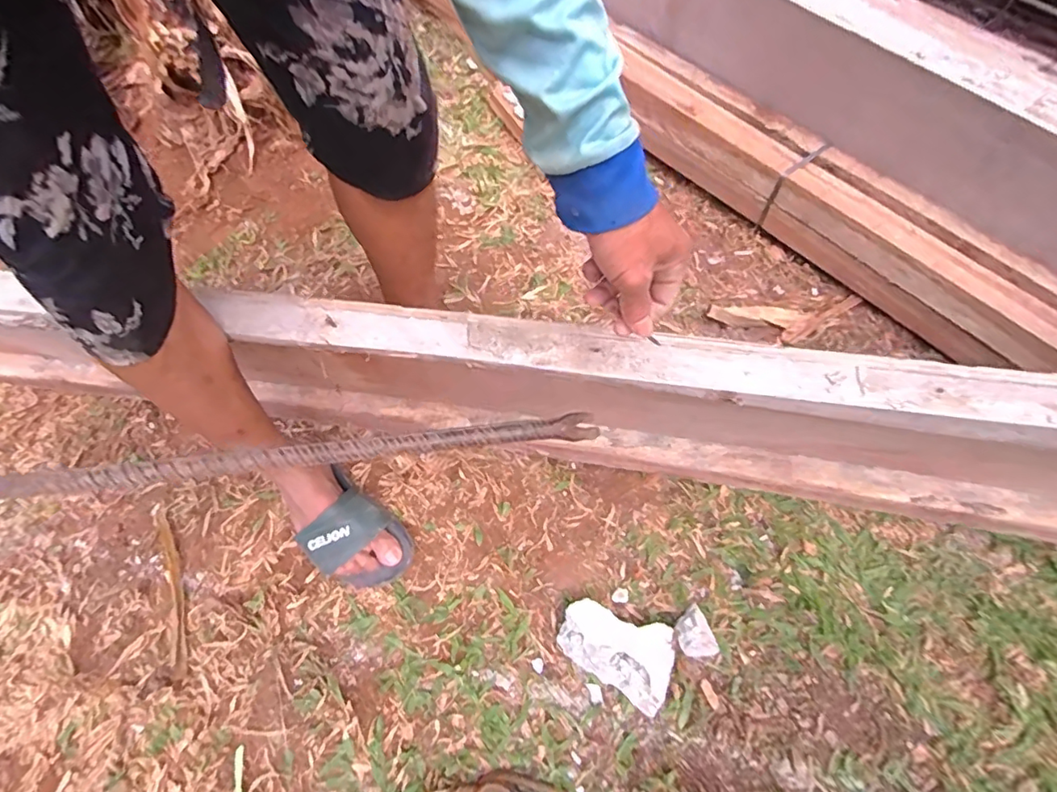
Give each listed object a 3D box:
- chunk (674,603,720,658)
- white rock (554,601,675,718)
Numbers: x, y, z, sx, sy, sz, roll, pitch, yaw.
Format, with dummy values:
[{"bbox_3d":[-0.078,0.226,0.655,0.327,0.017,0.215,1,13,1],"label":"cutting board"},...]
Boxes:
[{"bbox_3d":[0.214,0.304,0.714,0.052,0.040,0.064,-13,62,-4],"label":"chunk"},{"bbox_3d":[0.107,0.322,0.694,0.139,0.044,0.096,15,64,10],"label":"white rock"}]

